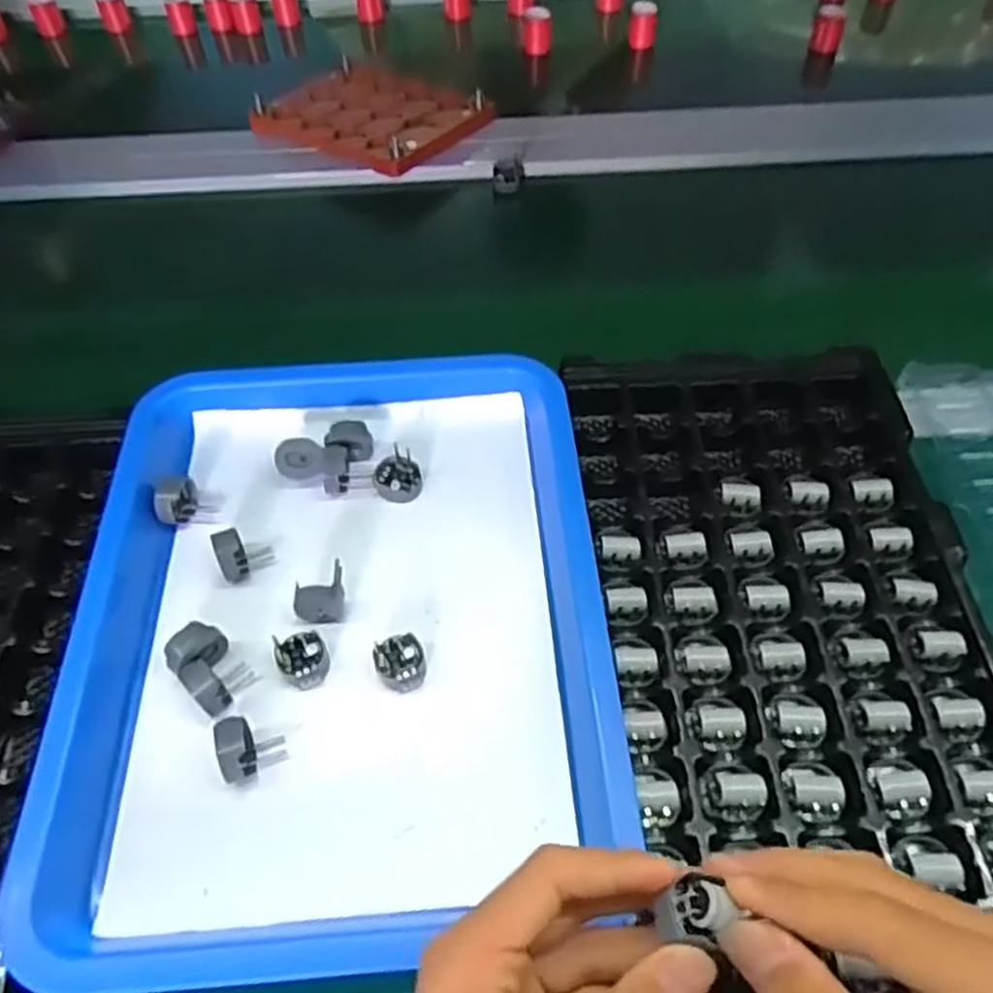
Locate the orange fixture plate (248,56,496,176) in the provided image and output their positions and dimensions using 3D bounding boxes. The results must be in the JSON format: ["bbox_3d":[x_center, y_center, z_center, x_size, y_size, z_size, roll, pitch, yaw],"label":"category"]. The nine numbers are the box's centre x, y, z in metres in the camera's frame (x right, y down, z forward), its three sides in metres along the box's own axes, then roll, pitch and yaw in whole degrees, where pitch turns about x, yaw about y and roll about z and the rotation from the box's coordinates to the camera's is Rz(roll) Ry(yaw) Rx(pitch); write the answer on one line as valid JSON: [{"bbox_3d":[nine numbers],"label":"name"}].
[{"bbox_3d":[-0.122,-0.365,0.733,0.191,0.025,0.150,25,57,19],"label":"orange fixture plate"}]

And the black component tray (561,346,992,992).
[{"bbox_3d":[0.152,0.061,0.393,0.188,0.025,0.357,-4,53,-1],"label":"black component tray"}]

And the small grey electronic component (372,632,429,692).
[{"bbox_3d":[-0.048,0.085,0.394,0.026,0.015,0.026,-1,53,1],"label":"small grey electronic component"}]

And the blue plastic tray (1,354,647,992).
[{"bbox_3d":[-0.079,0.050,0.411,0.260,0.032,0.339,-5,53,-2],"label":"blue plastic tray"}]

